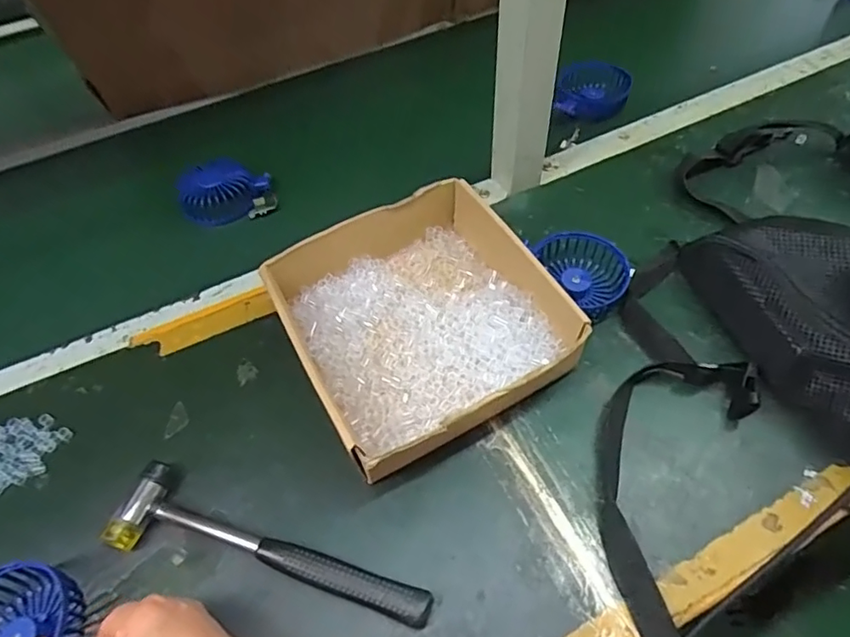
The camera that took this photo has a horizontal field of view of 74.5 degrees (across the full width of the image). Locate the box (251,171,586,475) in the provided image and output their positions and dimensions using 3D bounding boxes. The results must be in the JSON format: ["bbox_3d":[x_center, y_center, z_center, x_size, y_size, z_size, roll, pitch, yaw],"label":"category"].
[{"bbox_3d":[-0.004,0.000,0.481,0.208,0.068,0.216,-26,60,-13],"label":"box"}]

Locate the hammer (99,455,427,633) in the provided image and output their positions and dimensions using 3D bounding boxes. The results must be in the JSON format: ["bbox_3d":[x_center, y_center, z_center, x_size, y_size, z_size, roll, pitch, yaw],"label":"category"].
[{"bbox_3d":[-0.112,0.170,0.397,0.235,0.023,0.061,16,60,13],"label":"hammer"}]

